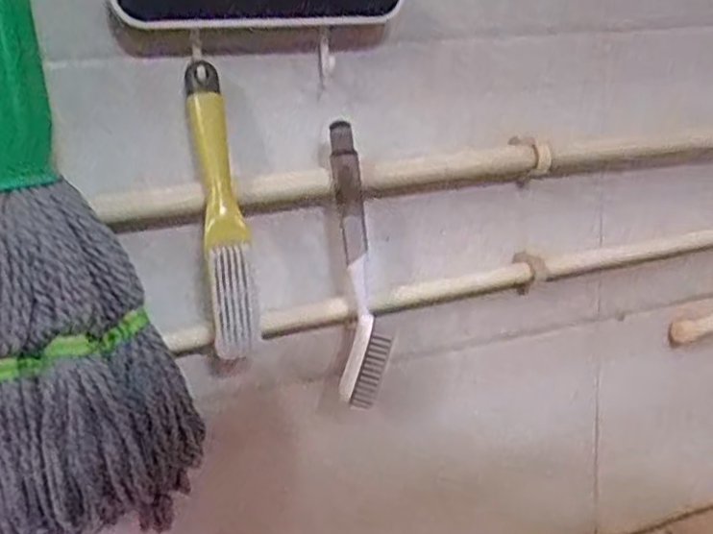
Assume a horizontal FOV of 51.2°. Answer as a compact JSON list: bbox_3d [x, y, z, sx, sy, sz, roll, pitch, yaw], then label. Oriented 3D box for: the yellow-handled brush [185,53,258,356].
[{"bbox_3d":[-0.103,-0.044,0.567,0.032,0.221,0.041,-7,-4,-13],"label":"yellow-handled brush"}]

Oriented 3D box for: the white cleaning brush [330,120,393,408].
[{"bbox_3d":[0.005,0.002,0.623,0.047,0.234,0.035,-2,15,3],"label":"white cleaning brush"}]

